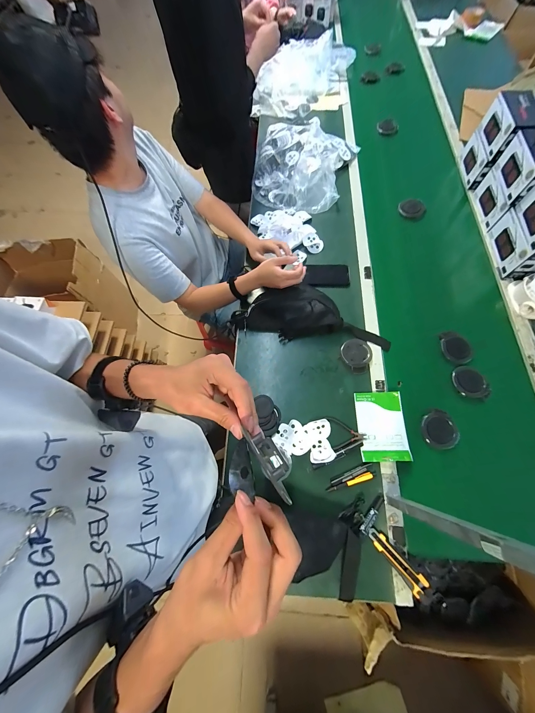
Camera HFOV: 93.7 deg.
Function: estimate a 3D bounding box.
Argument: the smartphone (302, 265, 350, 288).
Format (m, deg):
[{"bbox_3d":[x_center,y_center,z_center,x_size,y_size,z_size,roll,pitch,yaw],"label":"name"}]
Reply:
[{"bbox_3d":[0.198,-0.272,0.840,0.143,0.010,0.086,2,76,9],"label":"smartphone"}]

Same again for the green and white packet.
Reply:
[{"bbox_3d":[0.299,0.181,0.656,0.116,0.019,0.173,-1,69,2],"label":"green and white packet"}]

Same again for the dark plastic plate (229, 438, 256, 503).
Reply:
[{"bbox_3d":[-0.025,0.107,0.238,0.005,0.027,0.050,-24,65,42],"label":"dark plastic plate"}]

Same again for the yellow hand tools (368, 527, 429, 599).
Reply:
[{"bbox_3d":[0.284,0.446,0.553,0.039,0.013,0.143,-37,72,-11],"label":"yellow hand tools"}]

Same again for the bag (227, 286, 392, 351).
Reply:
[{"bbox_3d":[0.130,-0.121,0.736,0.472,0.091,0.142,9,70,5],"label":"bag"}]

